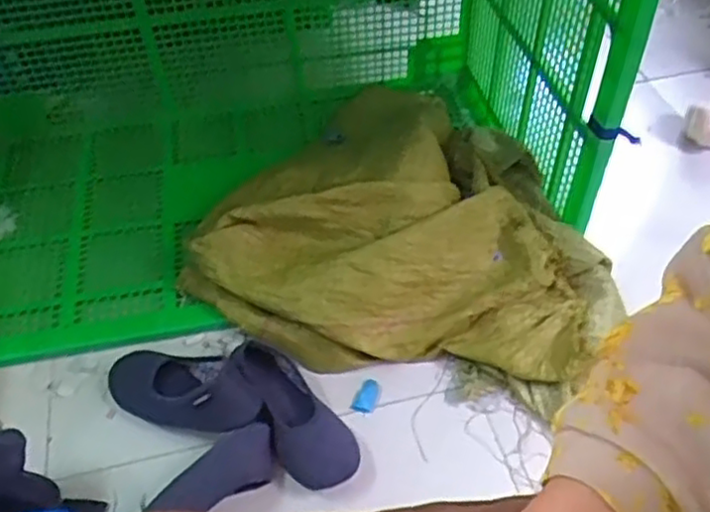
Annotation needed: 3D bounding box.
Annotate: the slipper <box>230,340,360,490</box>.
[{"bbox_3d":[-0.084,0.213,0.954,0.097,0.071,0.239,-28,53,-21],"label":"slipper"}]

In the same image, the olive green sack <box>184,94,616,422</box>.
[{"bbox_3d":[0.111,-0.047,1.094,0.578,0.178,0.537,24,53,21],"label":"olive green sack"}]

